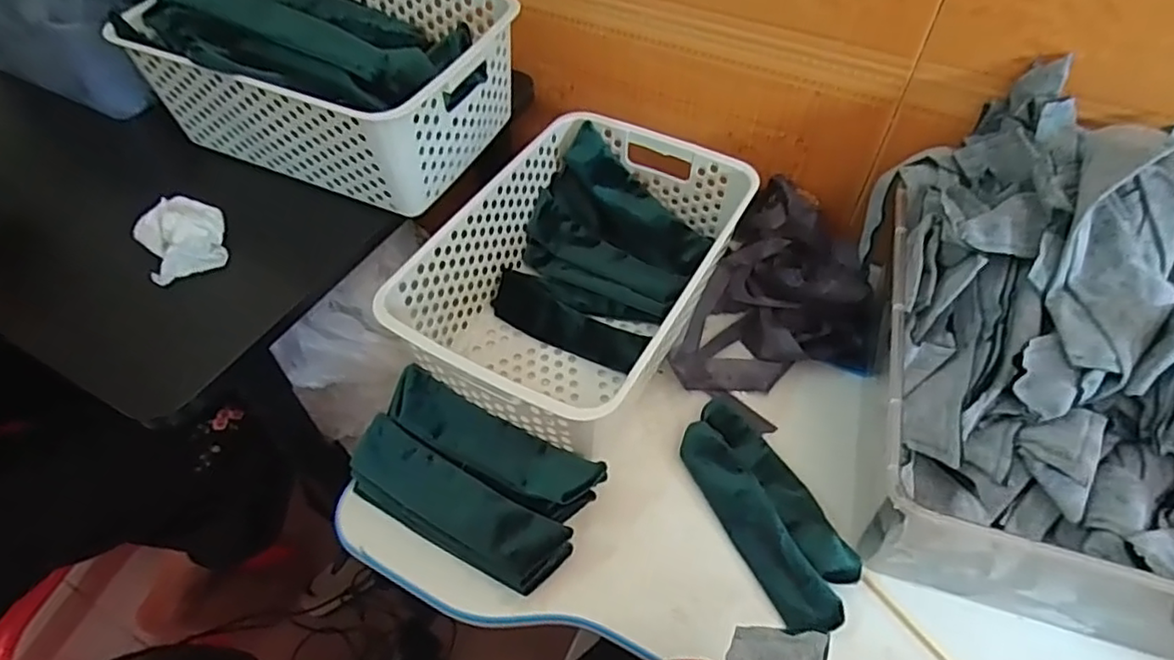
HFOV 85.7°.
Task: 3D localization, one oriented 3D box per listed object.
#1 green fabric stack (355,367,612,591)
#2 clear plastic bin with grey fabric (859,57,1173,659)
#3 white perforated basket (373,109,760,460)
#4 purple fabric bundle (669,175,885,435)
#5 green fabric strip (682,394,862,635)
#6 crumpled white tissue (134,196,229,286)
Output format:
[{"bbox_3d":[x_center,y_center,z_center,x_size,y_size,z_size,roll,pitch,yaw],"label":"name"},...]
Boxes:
[{"bbox_3d":[-0.089,0.110,0.479,0.179,0.035,0.100,25,57,19],"label":"green fabric stack"},{"bbox_3d":[0.358,0.017,0.438,0.301,0.182,0.342,14,54,11],"label":"clear plastic bin with grey fabric"},{"bbox_3d":[-0.005,-0.049,0.563,0.207,0.110,0.312,24,56,18],"label":"white perforated basket"},{"bbox_3d":[0.184,-0.023,0.567,0.150,0.071,0.237,21,56,16],"label":"purple fabric bundle"},{"bbox_3d":[0.132,0.126,0.474,0.070,0.024,0.183,-20,55,-14],"label":"green fabric strip"},{"bbox_3d":[-0.333,-0.077,0.522,0.062,0.026,0.072,-30,58,-20],"label":"crumpled white tissue"}]

